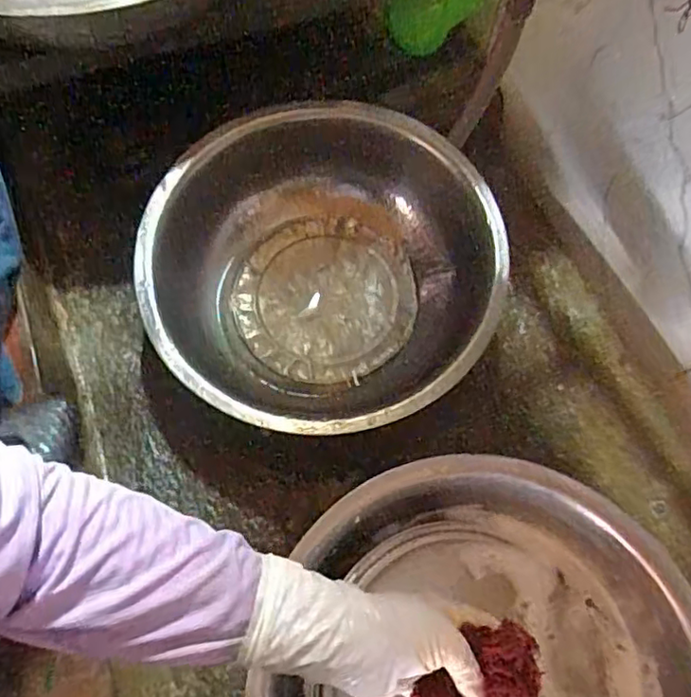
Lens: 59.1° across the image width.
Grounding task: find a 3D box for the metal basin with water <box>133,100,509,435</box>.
[{"bbox_3d":[-0.025,-0.091,0.740,0.398,0.130,0.407,1,68,-2],"label":"metal basin with water"}]

